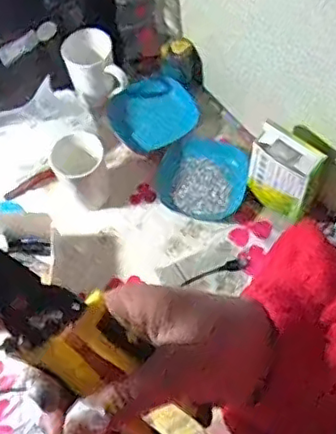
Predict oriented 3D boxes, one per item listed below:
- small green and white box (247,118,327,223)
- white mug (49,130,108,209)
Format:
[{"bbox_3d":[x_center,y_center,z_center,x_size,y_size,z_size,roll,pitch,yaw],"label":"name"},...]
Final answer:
[{"bbox_3d":[0.170,-0.064,0.924,0.101,0.170,0.043,34,69,19],"label":"small green and white box"},{"bbox_3d":[-0.135,-0.081,0.974,0.077,0.095,0.085,12,64,10],"label":"white mug"}]

